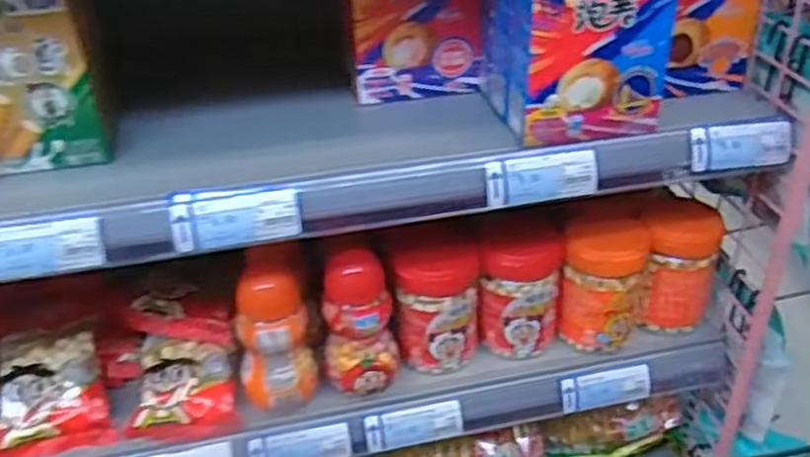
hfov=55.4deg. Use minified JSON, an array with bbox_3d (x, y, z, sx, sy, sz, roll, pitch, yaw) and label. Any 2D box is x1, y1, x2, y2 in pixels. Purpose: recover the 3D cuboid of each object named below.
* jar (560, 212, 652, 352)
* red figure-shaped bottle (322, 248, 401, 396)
[{"bbox_3d":[0.200,0.053,0.779,0.078,0.120,0.077,-1,33,1],"label":"jar"},{"bbox_3d":[-0.041,0.089,0.715,0.066,0.129,0.055,-2,33,-2],"label":"red figure-shaped bottle"}]

